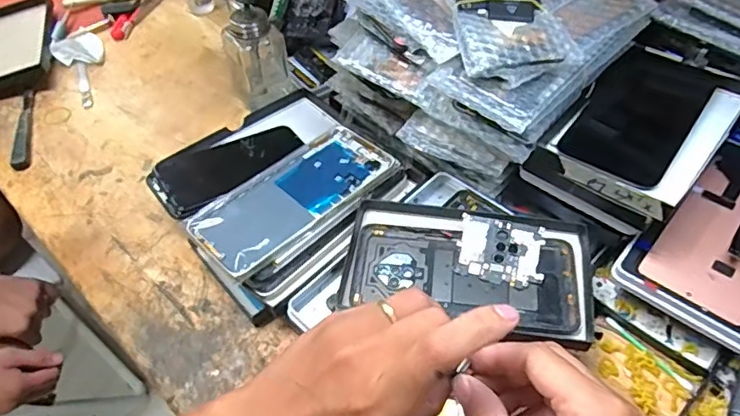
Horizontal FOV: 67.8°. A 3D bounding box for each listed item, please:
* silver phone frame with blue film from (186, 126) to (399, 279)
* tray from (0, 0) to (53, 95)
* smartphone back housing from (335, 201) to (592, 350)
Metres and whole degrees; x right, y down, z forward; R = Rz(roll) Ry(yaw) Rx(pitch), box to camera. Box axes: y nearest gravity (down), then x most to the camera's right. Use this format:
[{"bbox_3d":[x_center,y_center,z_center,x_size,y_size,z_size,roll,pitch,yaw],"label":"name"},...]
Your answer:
[{"bbox_3d":[-0.062,-0.012,0.462,0.170,0.012,0.081,-36,58,-22],"label":"silver phone frame with blue film"},{"bbox_3d":[-0.444,-0.197,0.677,0.104,0.028,0.178,-14,50,-9],"label":"tray"},{"bbox_3d":[0.072,0.043,0.408,0.177,0.017,0.096,6,53,8],"label":"smartphone back housing"}]

